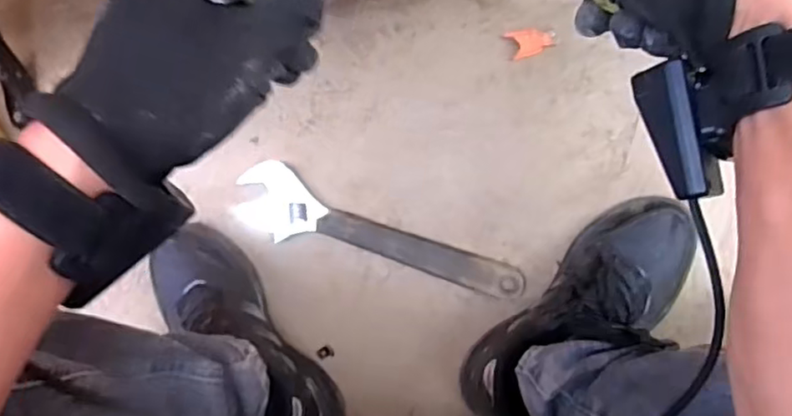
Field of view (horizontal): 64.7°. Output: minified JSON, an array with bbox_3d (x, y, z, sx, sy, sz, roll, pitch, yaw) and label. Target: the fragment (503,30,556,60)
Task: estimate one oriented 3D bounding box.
[{"bbox_3d":[0.130,-0.160,0.601,0.043,0.011,0.028,-15,90,7],"label":"fragment"}]

